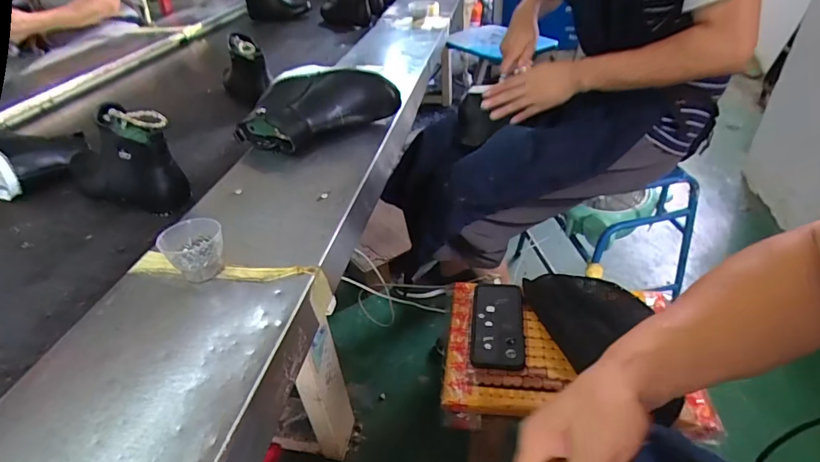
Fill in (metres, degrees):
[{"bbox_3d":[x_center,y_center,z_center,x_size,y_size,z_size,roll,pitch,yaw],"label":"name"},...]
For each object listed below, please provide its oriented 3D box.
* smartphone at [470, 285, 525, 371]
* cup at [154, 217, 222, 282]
[{"bbox_3d":[0.142,0.147,0.724,0.081,0.012,0.171,4,38,9],"label":"smartphone"},{"bbox_3d":[-0.239,0.023,0.503,0.065,0.055,0.057,-25,43,-23],"label":"cup"}]

